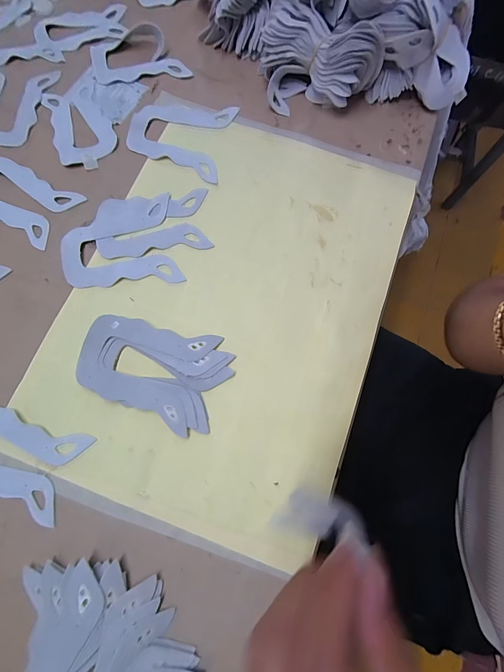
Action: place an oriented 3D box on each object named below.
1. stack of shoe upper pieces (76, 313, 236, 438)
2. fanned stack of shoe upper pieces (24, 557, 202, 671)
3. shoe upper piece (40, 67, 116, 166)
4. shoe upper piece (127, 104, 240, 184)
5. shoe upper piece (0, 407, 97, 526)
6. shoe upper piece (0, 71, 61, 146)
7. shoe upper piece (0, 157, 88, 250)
[{"bbox_3d":[-0.096,0.030,0.314,0.139,0.014,0.090,21,75,4],"label":"stack of shoe upper pieces"},{"bbox_3d":[-0.113,0.255,0.242,0.139,0.034,0.141,-6,75,-3],"label":"fanned stack of shoe upper pieces"},{"bbox_3d":[-0.215,-0.272,0.394,0.069,0.005,0.136,-21,77,-7],"label":"shoe upper piece"},{"bbox_3d":[-0.087,-0.251,0.391,0.123,0.004,0.106,18,75,3],"label":"shoe upper piece"},{"bbox_3d":[-0.224,0.108,0.293,0.127,0.004,0.075,22,75,4],"label":"shoe upper piece"},{"bbox_3d":[-0.304,-0.292,0.398,0.095,0.007,0.122,2,75,-1],"label":"shoe upper piece"},{"bbox_3d":[-0.267,-0.157,0.362,0.125,0.005,0.074,29,76,6],"label":"shoe upper piece"}]

